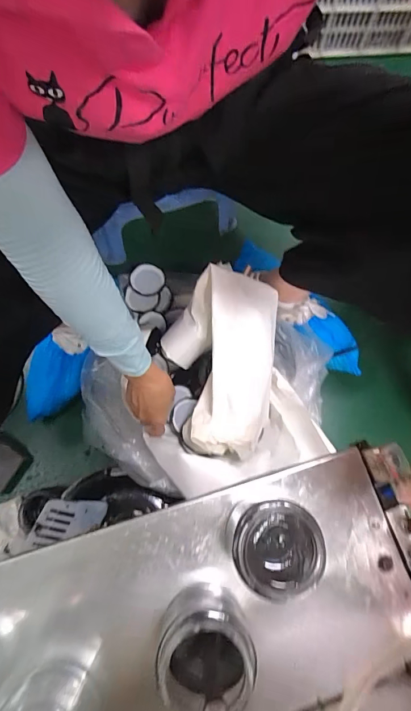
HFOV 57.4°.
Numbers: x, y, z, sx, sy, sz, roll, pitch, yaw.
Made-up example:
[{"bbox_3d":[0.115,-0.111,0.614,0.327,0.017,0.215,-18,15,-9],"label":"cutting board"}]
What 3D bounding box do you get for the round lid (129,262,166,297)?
[{"bbox_3d":[-0.108,-0.142,0.699,0.063,0.019,0.065,0,74,-1],"label":"round lid"}]

